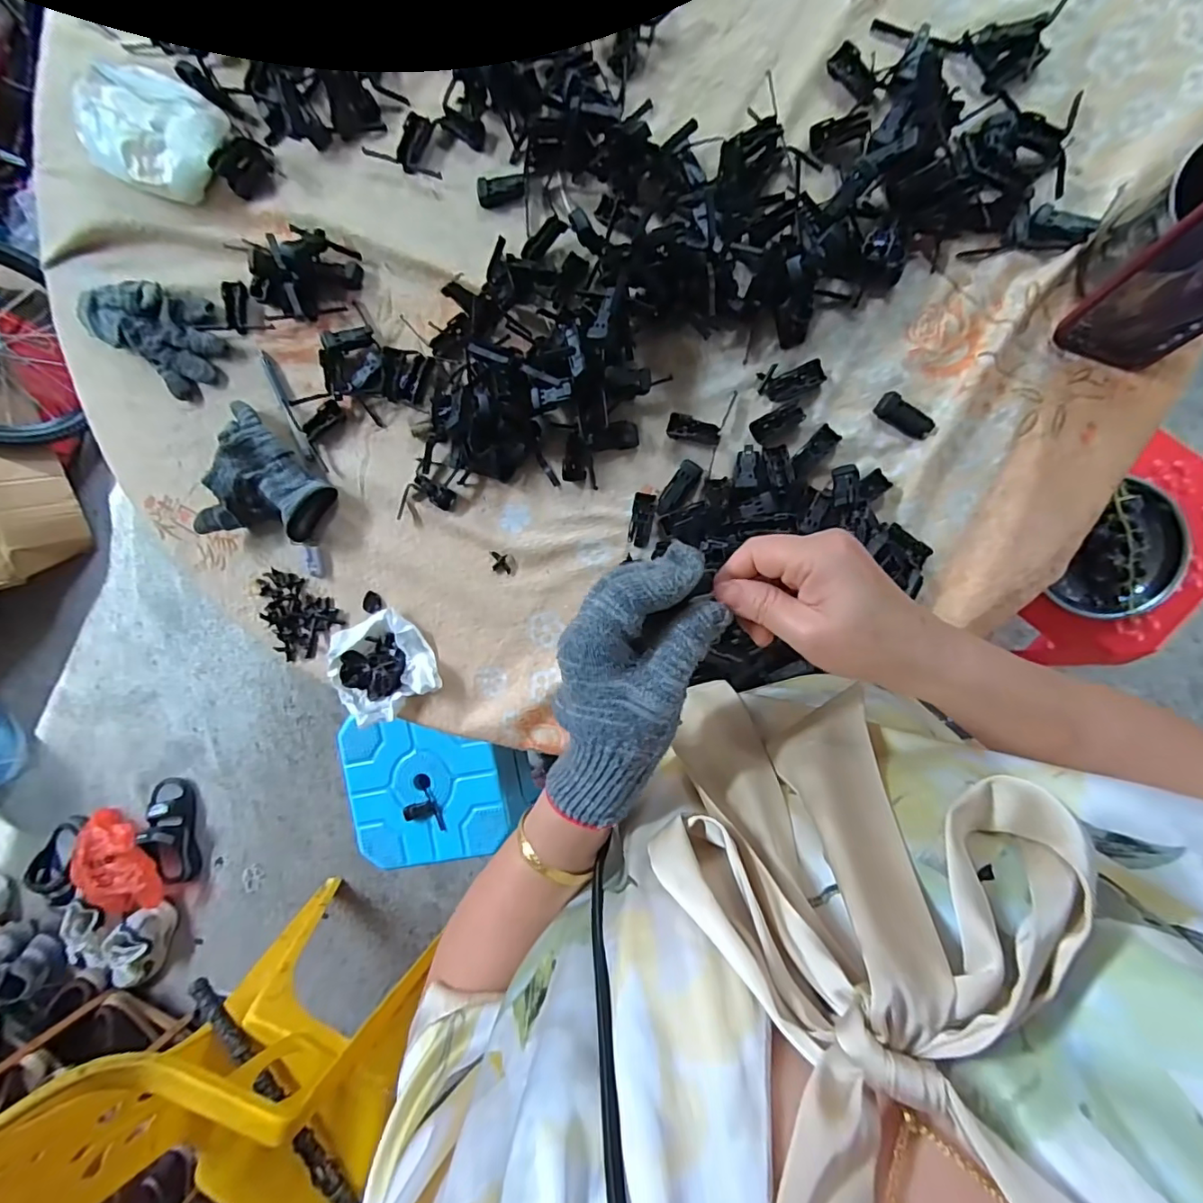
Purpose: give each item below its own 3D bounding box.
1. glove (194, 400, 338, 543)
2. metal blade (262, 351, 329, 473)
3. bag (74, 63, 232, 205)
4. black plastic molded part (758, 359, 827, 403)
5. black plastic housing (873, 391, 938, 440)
[{"bbox_3d":[-0.325,-0.116,0.525,0.119,0.040,0.128,19,94,7],"label":"glove"},{"bbox_3d":[-0.310,-0.190,0.538,0.013,0.005,0.137,-27,88,8],"label":"metal blade"},{"bbox_3d":[-0.445,-0.463,0.522,0.134,0.050,0.109,35,96,5],"label":"bag"},{"bbox_3d":[0.166,-0.194,0.469,0.052,0.011,0.031,-20,89,8],"label":"black plastic molded part"},{"bbox_3d":[0.260,-0.157,0.459,0.052,0.011,0.021,39,96,5],"label":"black plastic housing"}]

